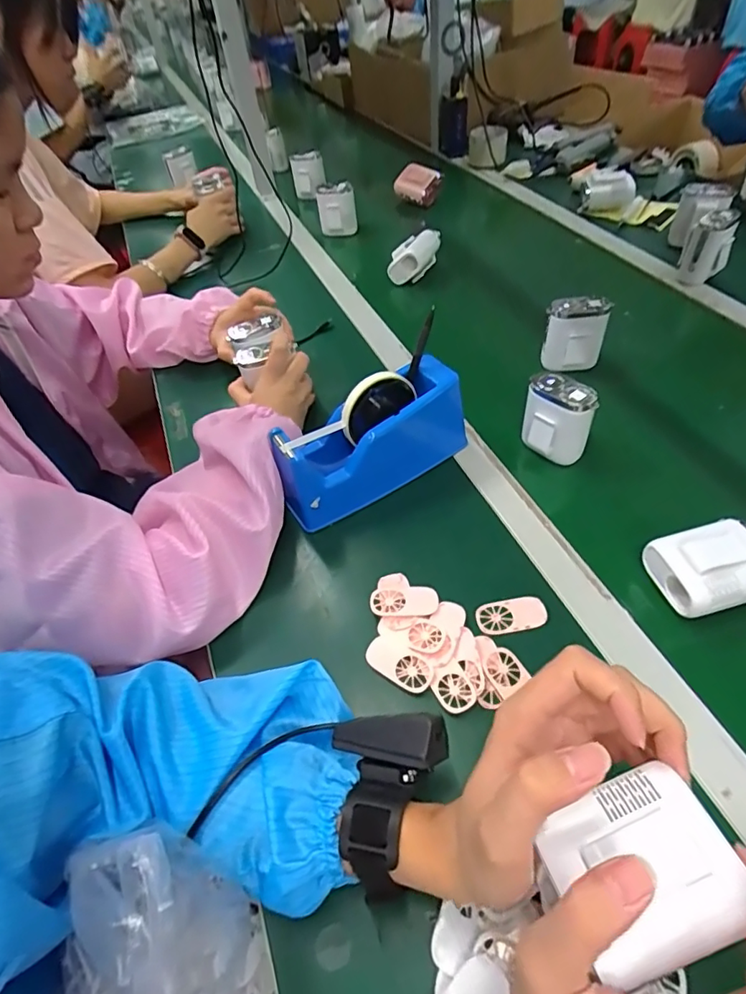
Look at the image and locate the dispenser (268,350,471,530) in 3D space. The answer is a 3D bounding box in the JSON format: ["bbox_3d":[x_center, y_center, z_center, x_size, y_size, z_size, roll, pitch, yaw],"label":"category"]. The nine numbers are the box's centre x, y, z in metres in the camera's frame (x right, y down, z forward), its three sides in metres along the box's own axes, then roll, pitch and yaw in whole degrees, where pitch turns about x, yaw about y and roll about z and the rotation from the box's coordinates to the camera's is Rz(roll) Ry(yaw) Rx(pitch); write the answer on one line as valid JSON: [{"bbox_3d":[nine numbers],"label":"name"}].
[{"bbox_3d":[-0.002,-0.056,0.530,0.206,0.108,0.070,-31,51,-19],"label":"dispenser"}]

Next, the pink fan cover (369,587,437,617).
[{"bbox_3d":[0.027,0.091,0.452,0.058,0.006,0.027,-2,48,6],"label":"pink fan cover"}]

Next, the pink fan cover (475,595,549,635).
[{"bbox_3d":[0.118,0.101,0.439,0.057,0.006,0.029,-8,48,1],"label":"pink fan cover"}]

